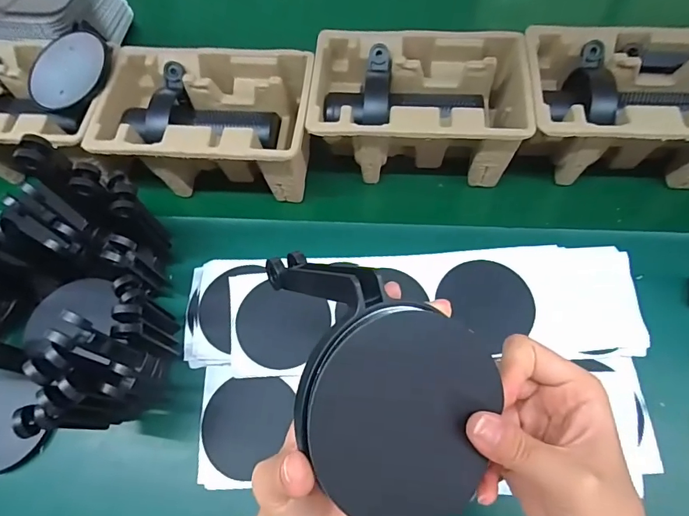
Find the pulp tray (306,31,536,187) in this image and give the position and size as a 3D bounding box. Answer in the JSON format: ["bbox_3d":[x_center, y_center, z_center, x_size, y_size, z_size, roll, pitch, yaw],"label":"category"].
[{"bbox_3d":[0.080,-0.165,0.497,0.220,0.098,0.140,3,63,5],"label":"pulp tray"}]

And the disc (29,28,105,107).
[{"bbox_3d":[-0.309,-0.208,0.486,0.083,0.007,0.091,-2,81,12],"label":"disc"}]

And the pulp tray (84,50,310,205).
[{"bbox_3d":[-0.148,-0.150,0.506,0.229,0.099,0.152,3,63,5],"label":"pulp tray"}]

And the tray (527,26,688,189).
[{"bbox_3d":[0.306,-0.159,0.479,0.222,0.103,0.143,-1,62,2],"label":"tray"}]

